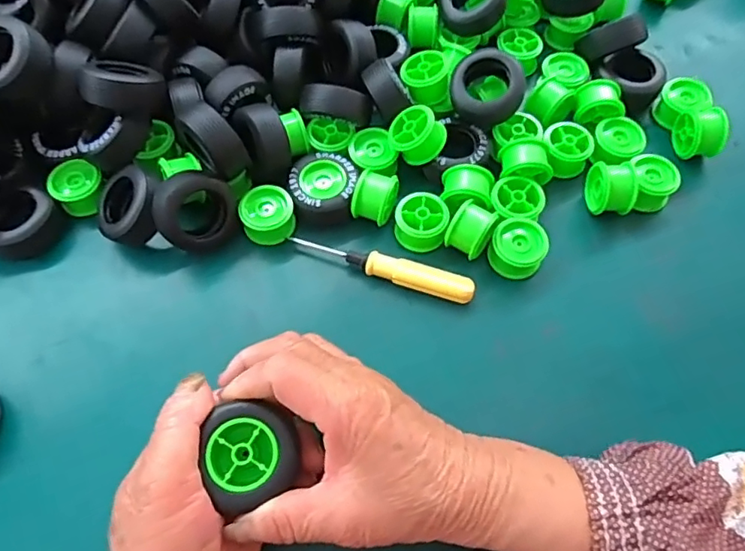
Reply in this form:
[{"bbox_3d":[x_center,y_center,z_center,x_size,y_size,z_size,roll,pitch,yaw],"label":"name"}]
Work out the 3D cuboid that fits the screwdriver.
[{"bbox_3d":[0.006,-0.004,0.351,0.116,0.013,0.014,15,64,9],"label":"screwdriver"}]

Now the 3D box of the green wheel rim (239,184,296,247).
[{"bbox_3d":[-0.067,-0.038,0.361,0.033,0.019,0.033,-1,63,1],"label":"green wheel rim"}]

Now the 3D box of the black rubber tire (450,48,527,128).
[{"bbox_3d":[0.079,-0.127,0.381,0.048,0.025,0.050,14,99,6],"label":"black rubber tire"}]

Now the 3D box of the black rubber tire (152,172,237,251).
[{"bbox_3d":[-0.111,-0.040,0.349,0.048,0.024,0.046,-10,105,-29],"label":"black rubber tire"}]

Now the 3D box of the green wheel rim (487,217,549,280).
[{"bbox_3d":[0.092,-0.017,0.353,0.033,0.021,0.032,-1,63,1],"label":"green wheel rim"}]

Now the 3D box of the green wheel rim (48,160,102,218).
[{"bbox_3d":[-0.196,-0.058,0.373,0.028,0.024,0.032,32,70,11],"label":"green wheel rim"}]

